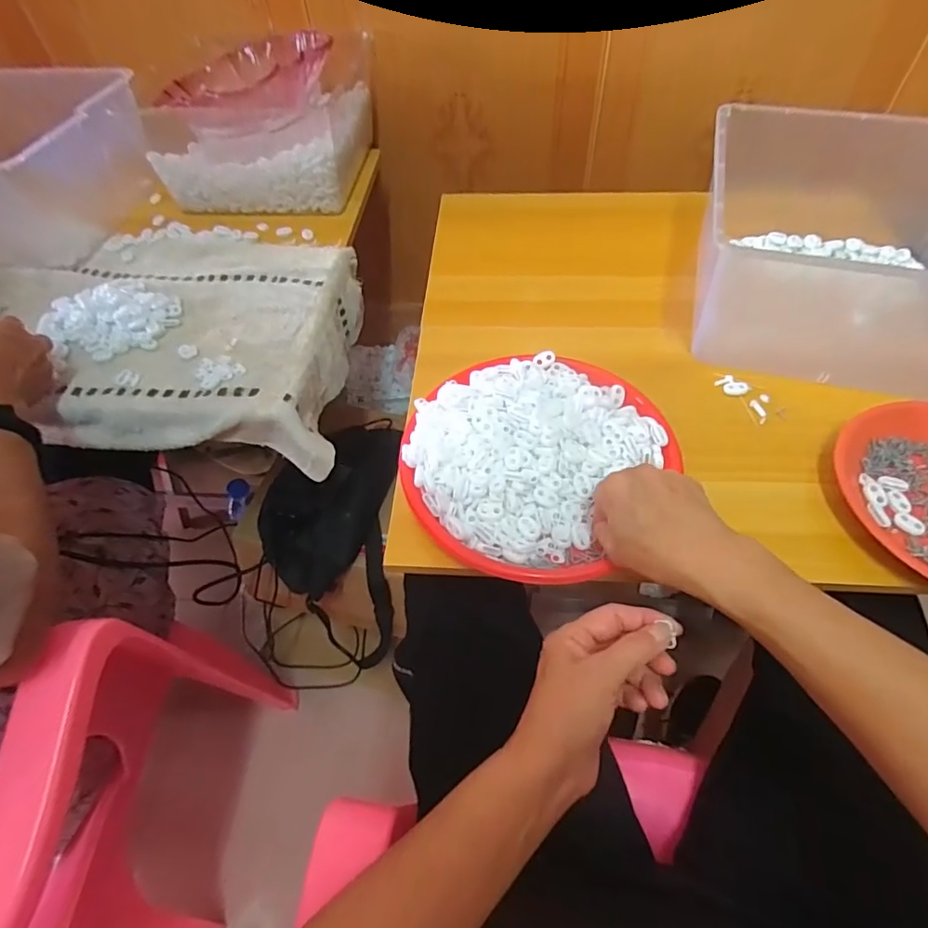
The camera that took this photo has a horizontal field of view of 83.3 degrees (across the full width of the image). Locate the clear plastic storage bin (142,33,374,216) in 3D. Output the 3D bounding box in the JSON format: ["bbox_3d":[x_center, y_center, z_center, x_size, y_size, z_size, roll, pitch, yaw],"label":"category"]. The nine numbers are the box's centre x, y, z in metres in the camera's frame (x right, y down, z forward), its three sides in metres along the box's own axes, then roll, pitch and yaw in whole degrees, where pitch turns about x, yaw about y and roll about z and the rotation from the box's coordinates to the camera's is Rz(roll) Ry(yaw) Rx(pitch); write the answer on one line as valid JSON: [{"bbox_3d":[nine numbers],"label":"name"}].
[{"bbox_3d":[-0.280,-0.499,0.771,0.262,0.158,0.249,5,55,7],"label":"clear plastic storage bin"}]

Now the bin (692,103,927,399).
[{"bbox_3d":[0.391,-0.226,0.535,0.273,0.136,0.260,12,57,12],"label":"bin"}]

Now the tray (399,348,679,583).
[{"bbox_3d":[0.064,-0.010,0.463,0.214,0.047,0.223,32,63,24],"label":"tray"}]

